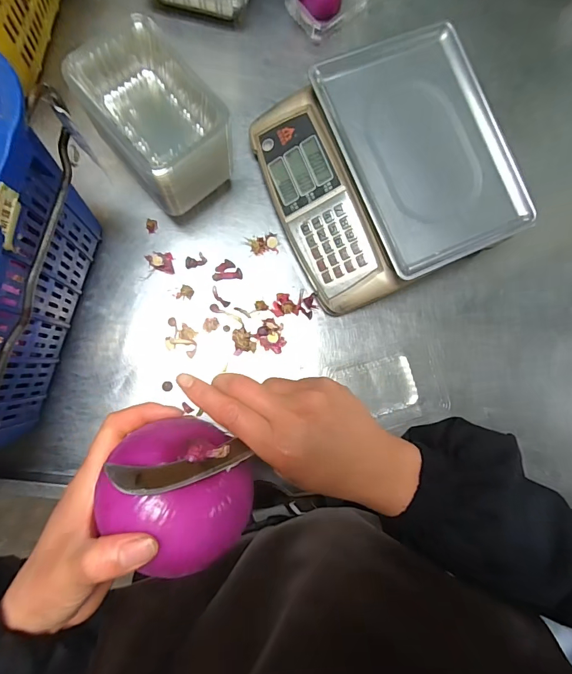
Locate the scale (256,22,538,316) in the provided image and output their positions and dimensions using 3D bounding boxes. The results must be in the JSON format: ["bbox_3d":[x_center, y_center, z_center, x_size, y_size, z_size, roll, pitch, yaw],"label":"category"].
[{"bbox_3d":[0.154,-0.248,0.601,0.323,0.119,0.330,-23,88,-8],"label":"scale"}]

